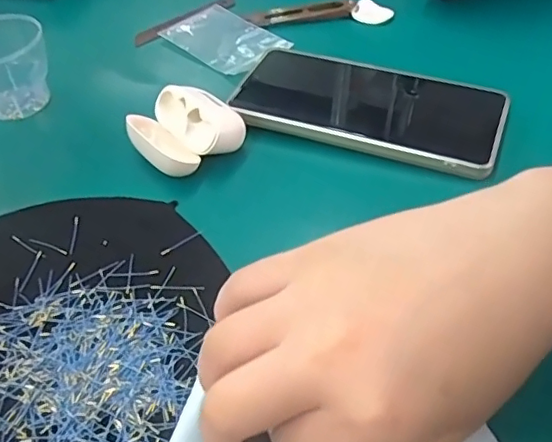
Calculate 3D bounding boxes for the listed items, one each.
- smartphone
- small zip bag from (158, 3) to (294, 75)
[{"bbox_3d":[0.054,-0.072,0.361,0.170,0.015,0.082,17,51,17],"label":"smartphone"},{"bbox_3d":[-0.042,-0.141,0.436,0.060,0.009,0.103,-36,53,-26],"label":"small zip bag"}]

